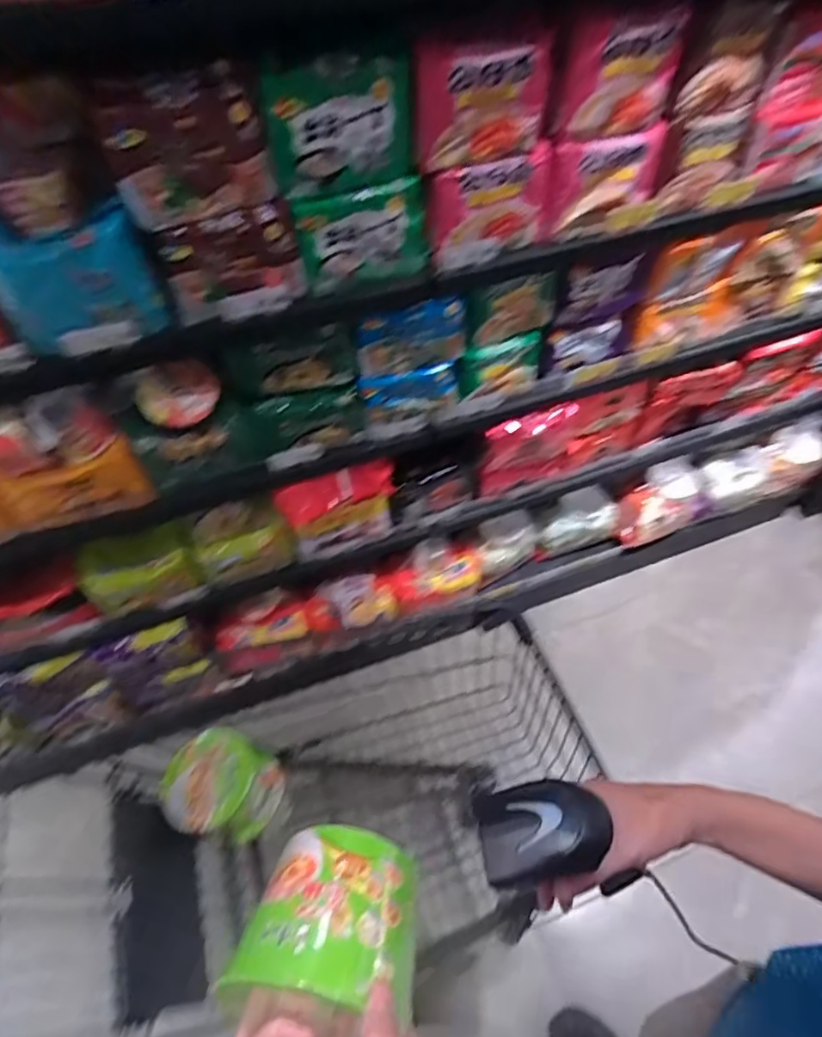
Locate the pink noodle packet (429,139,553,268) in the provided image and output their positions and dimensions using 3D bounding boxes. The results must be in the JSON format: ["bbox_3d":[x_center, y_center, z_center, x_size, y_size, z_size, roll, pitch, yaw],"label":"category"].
[{"bbox_3d":[0.114,-0.441,0.839,0.174,0.123,0.036,-17,52,-10],"label":"pink noodle packet"}]

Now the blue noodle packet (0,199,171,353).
[{"bbox_3d":[-0.414,-0.295,0.727,0.181,0.162,0.027,-15,51,-9],"label":"blue noodle packet"}]

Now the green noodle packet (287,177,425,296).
[{"bbox_3d":[-0.064,-0.386,0.813,0.174,0.116,0.032,-13,51,-8],"label":"green noodle packet"}]

